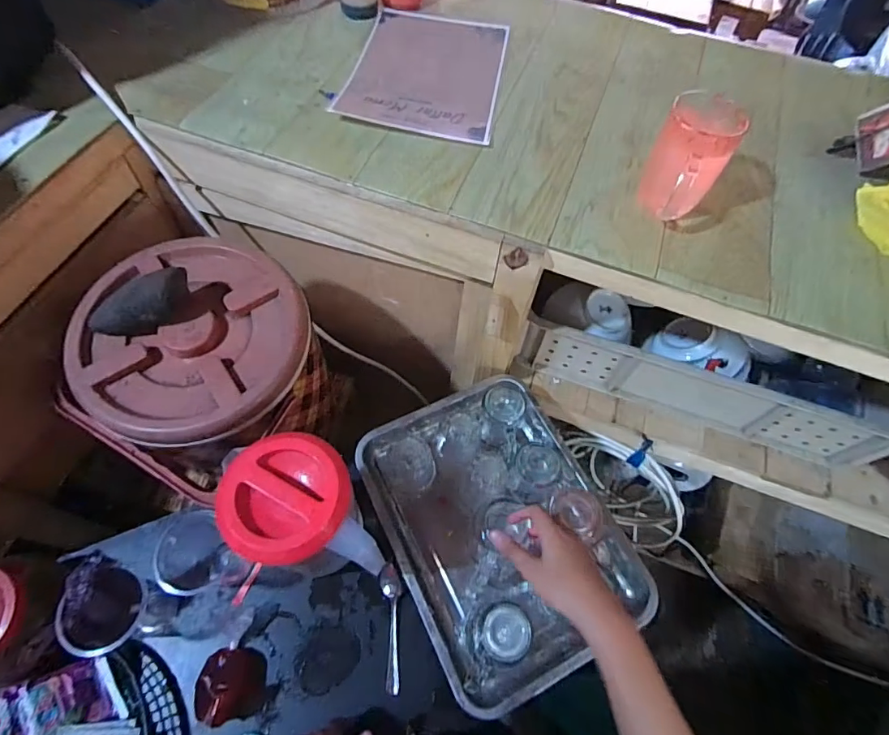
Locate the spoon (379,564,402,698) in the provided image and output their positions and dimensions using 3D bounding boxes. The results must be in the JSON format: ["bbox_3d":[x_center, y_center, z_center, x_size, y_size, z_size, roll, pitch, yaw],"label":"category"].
[{"bbox_3d":[-0.067,0.332,0.621,0.027,0.011,0.146,-4,63,-5],"label":"spoon"}]

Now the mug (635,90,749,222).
[{"bbox_3d":[0.266,-0.222,0.545,0.077,0.120,0.101,31,65,14],"label":"mug"}]

